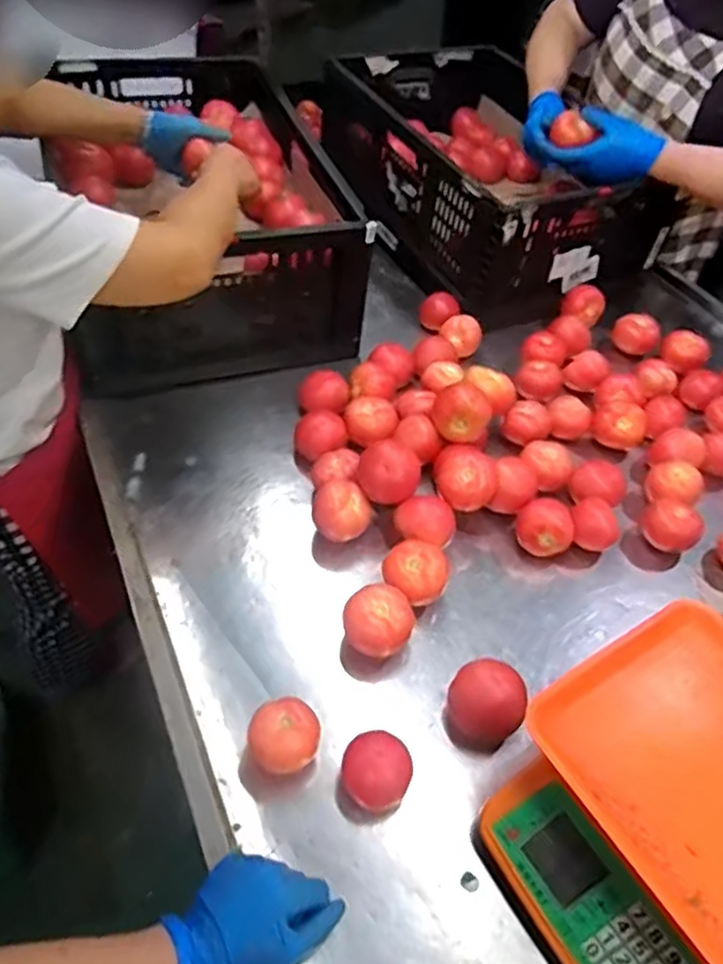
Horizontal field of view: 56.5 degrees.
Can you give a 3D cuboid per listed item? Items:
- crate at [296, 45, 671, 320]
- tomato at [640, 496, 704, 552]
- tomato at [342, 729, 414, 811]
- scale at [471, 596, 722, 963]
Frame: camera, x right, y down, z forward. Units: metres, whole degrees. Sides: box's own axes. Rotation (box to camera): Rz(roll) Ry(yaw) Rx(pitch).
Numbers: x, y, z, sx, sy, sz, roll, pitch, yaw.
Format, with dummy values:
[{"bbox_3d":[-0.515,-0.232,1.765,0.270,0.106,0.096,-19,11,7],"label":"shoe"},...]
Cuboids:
[{"bbox_3d":[0.234,-0.569,1.249,0.441,0.232,0.617,-14,50,-17],"label":"crate"},{"bbox_3d":[0.372,0.059,0.815,0.067,0.059,0.058,32,53,23],"label":"tomato"},{"bbox_3d":[0.013,0.261,0.603,0.058,0.054,0.053,2,46,-2],"label":"tomato"},{"bbox_3d":[0.275,0.289,0.544,0.281,0.130,0.288,-24,52,-25],"label":"scale"}]

